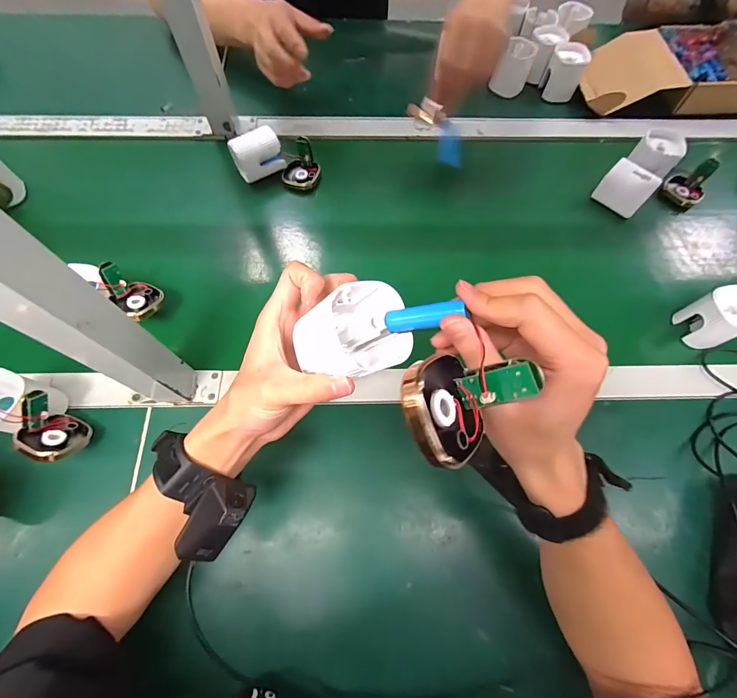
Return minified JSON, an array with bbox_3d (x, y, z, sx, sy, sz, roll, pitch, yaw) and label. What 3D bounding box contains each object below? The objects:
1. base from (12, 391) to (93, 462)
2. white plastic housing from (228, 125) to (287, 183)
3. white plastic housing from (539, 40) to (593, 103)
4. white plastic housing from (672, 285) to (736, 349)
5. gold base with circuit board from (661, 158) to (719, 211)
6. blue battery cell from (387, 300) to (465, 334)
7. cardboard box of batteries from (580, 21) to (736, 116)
[{"bbox_3d":[-0.316,0.077,0.368,0.064,0.053,0.058,39,30,17],"label":"base"},{"bbox_3d":[-0.162,-0.281,0.537,0.069,0.054,0.039,-28,71,-14],"label":"white plastic housing"},{"bbox_3d":[0.338,-0.473,0.629,0.063,0.061,0.057,26,68,8],"label":"white plastic housing"},{"bbox_3d":[0.423,-0.036,0.448,0.050,0.074,0.056,-20,69,-11],"label":"white plastic housing"},{"bbox_3d":[0.493,-0.253,0.562,0.055,0.051,0.056,-42,75,-18],"label":"gold base with circuit board"},{"bbox_3d":[0.033,-0.019,0.219,0.045,0.009,0.012,-11,65,23],"label":"blue battery cell"},{"bbox_3d":[0.531,-0.494,0.649,0.313,0.056,0.184,-1,67,-4],"label":"cardboard box of batteries"}]

